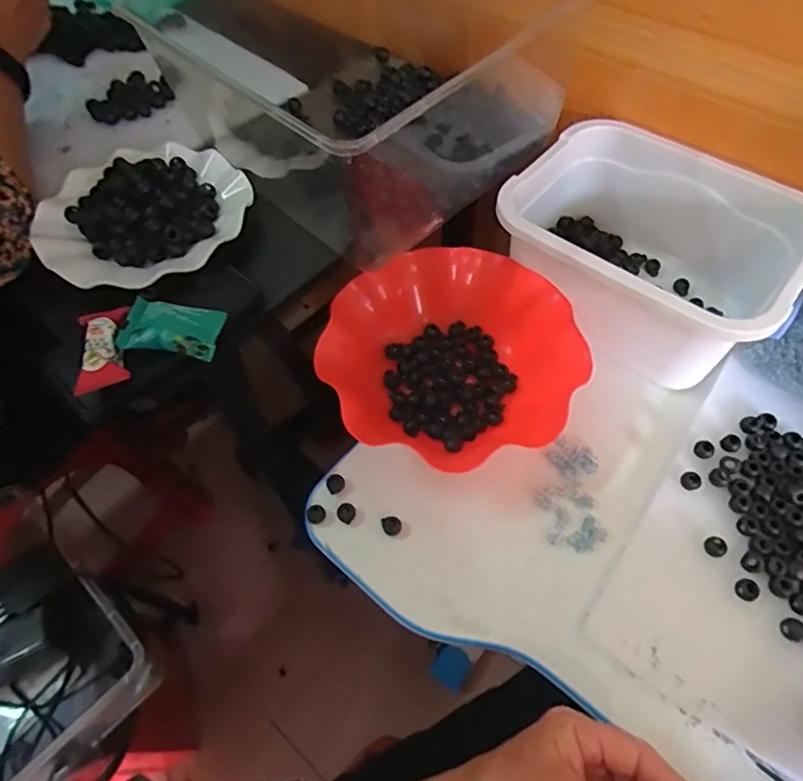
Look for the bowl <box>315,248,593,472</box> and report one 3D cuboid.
[{"bbox_3d":[0.039,-0.036,0.507,0.212,0.065,0.202,-1,58,2],"label":"bowl"}]

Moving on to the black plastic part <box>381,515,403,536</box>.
[{"bbox_3d":[-0.008,0.111,0.452,0.016,0.013,0.015,-1,58,2],"label":"black plastic part"}]

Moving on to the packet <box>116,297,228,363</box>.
[{"bbox_3d":[-0.173,-0.048,0.415,0.071,0.020,0.045,4,58,5],"label":"packet"}]

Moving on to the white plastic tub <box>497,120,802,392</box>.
[{"bbox_3d":[0.224,-0.127,0.511,0.246,0.110,0.172,34,65,21],"label":"white plastic tub"}]

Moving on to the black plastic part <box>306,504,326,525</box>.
[{"bbox_3d":[-0.071,0.103,0.458,0.015,0.009,0.015,-1,58,2],"label":"black plastic part"}]

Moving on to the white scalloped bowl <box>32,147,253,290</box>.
[{"bbox_3d":[-0.232,-0.162,0.495,0.175,0.032,0.174,-1,58,2],"label":"white scalloped bowl"}]

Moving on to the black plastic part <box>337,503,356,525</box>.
[{"bbox_3d":[-0.046,0.101,0.457,0.015,0.008,0.015,-1,58,2],"label":"black plastic part"}]

